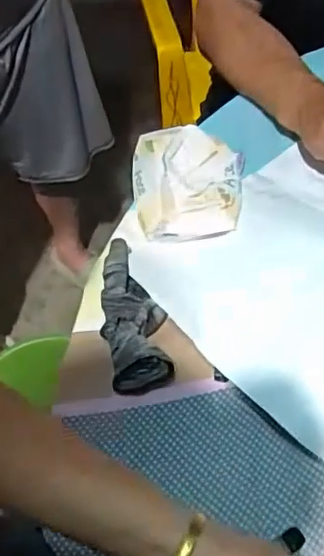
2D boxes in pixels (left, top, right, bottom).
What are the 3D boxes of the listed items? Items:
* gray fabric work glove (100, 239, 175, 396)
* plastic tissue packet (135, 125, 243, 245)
[{"bbox_3d":[-0.029,0.029,0.542,0.059,0.045,0.155,-11,60,-2],"label":"gray fabric work glove"},{"bbox_3d":[0.025,-0.108,0.616,0.121,0.034,0.147,3,61,6],"label":"plastic tissue packet"}]

